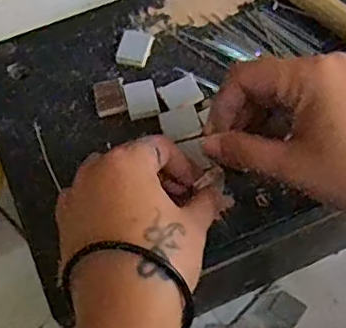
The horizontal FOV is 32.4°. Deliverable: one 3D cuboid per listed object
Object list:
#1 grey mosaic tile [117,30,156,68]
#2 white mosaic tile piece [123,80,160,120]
[{"bbox_3d":[-0.026,-0.079,0.405,0.022,0.004,0.029,12,64,8],"label":"grey mosaic tile"},{"bbox_3d":[-0.021,-0.043,0.391,0.020,0.004,0.028,-13,63,-4],"label":"white mosaic tile piece"}]

